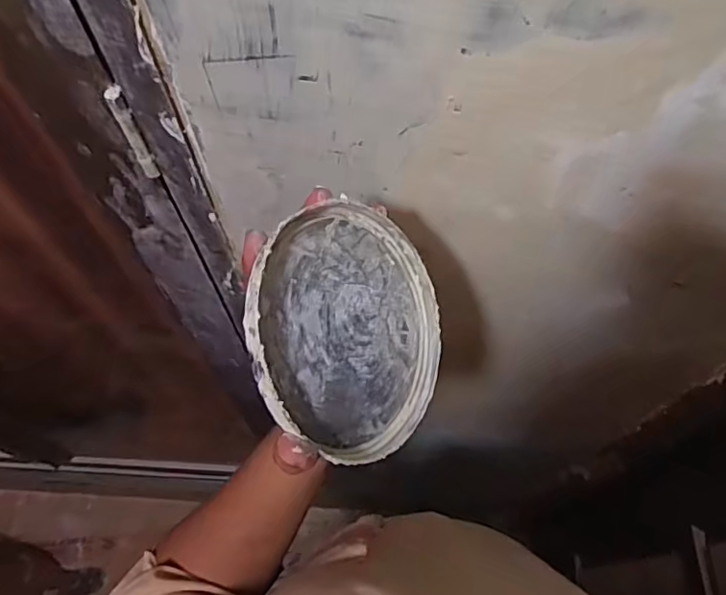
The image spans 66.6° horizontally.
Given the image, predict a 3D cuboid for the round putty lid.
[{"bbox_3d":[-0.003,0.020,0.334,0.015,0.144,0.148,-10,46,44],"label":"round putty lid"}]

